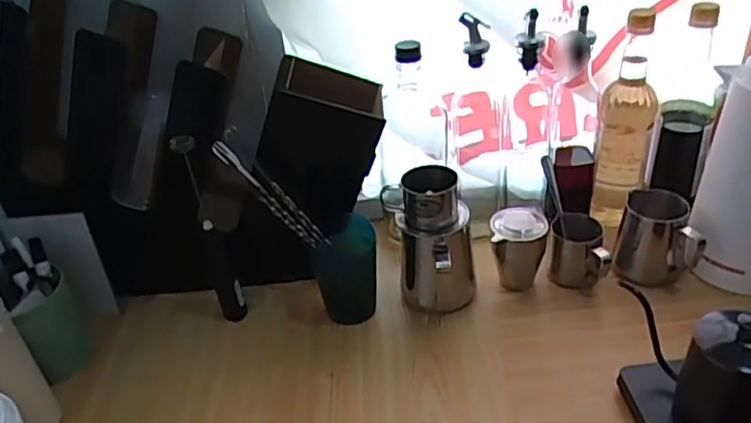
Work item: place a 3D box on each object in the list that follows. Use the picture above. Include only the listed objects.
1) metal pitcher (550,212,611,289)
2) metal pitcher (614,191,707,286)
[{"bbox_3d":[0.240,0.051,0.754,0.062,0.068,0.069,3,34,13],"label":"metal pitcher"},{"bbox_3d":[0.328,0.033,0.739,0.083,0.094,0.062,6,35,18],"label":"metal pitcher"}]

